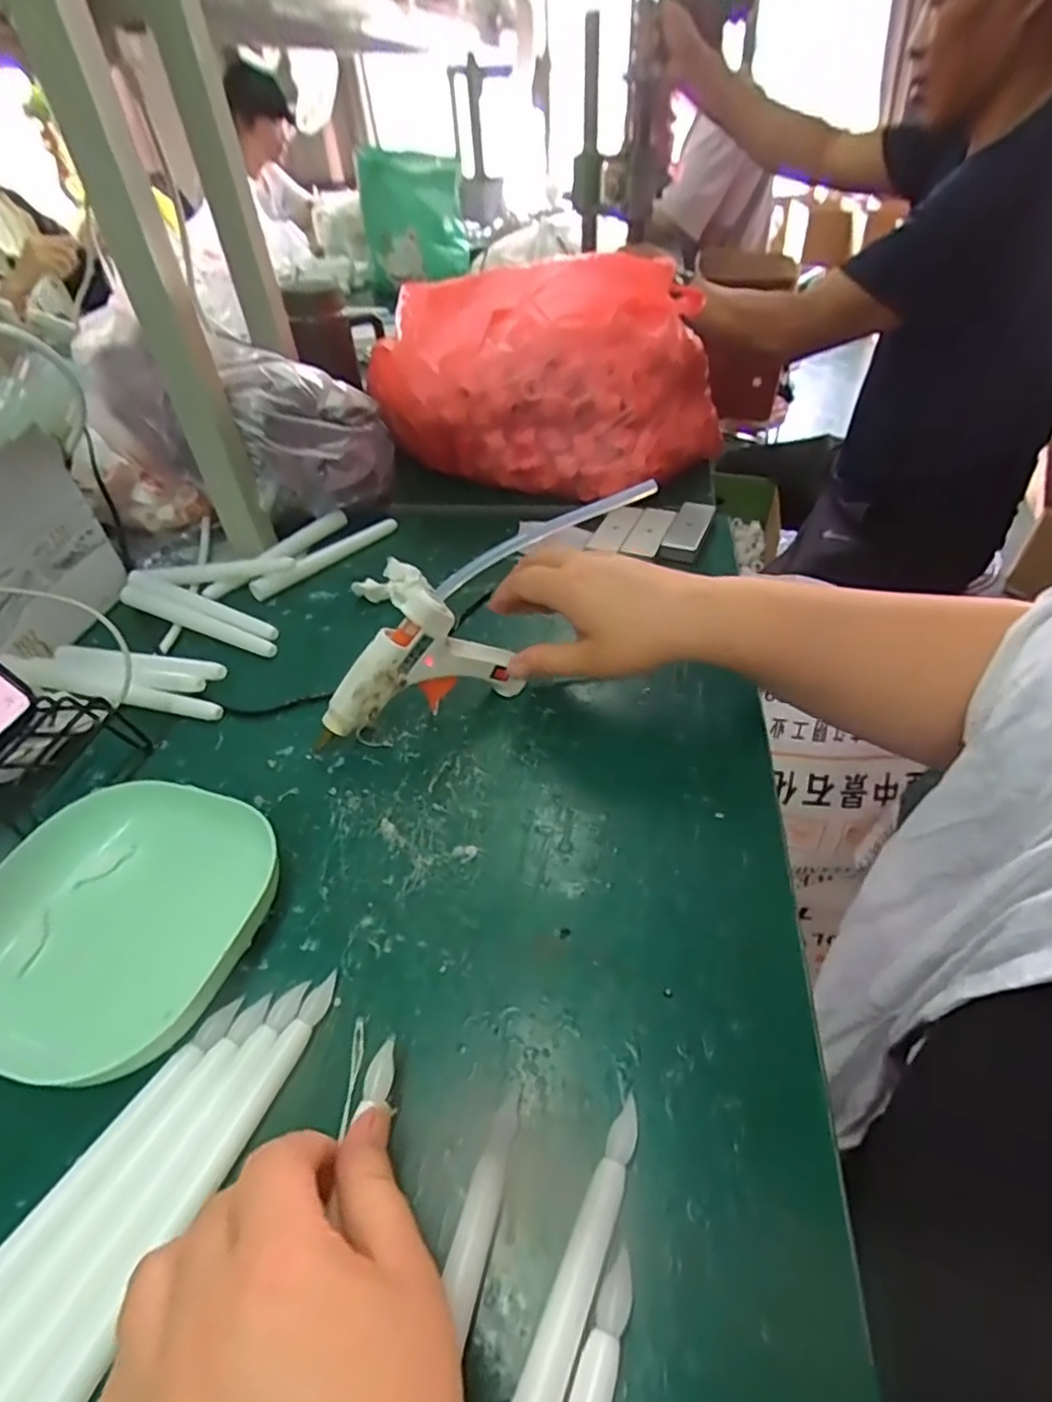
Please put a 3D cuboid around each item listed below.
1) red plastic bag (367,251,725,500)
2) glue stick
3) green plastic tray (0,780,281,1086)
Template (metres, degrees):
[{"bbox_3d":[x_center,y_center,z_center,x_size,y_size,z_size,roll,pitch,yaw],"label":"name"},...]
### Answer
[{"bbox_3d":[0.015,-0.326,0.628,0.323,0.153,0.199,2,44,6],"label":"red plastic bag"},{"bbox_3d":[0.009,-0.097,0.383,0.142,0.011,0.009,-22,44,12],"label":"glue stick"},{"bbox_3d":[-0.204,0.105,0.326,0.137,0.027,0.151,9,45,14],"label":"green plastic tray"}]

